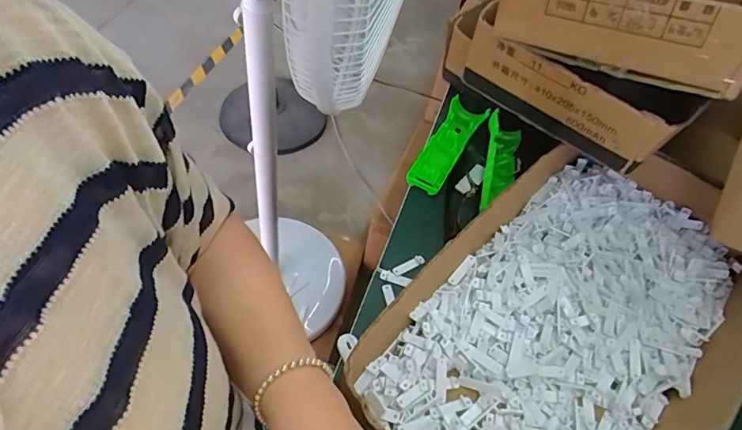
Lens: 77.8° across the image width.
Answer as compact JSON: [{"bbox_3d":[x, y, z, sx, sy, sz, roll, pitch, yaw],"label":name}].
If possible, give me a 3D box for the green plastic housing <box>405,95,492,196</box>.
[{"bbox_3d":[0.096,-0.093,0.587,0.047,0.018,0.160,29,56,14],"label":"green plastic housing"}]

